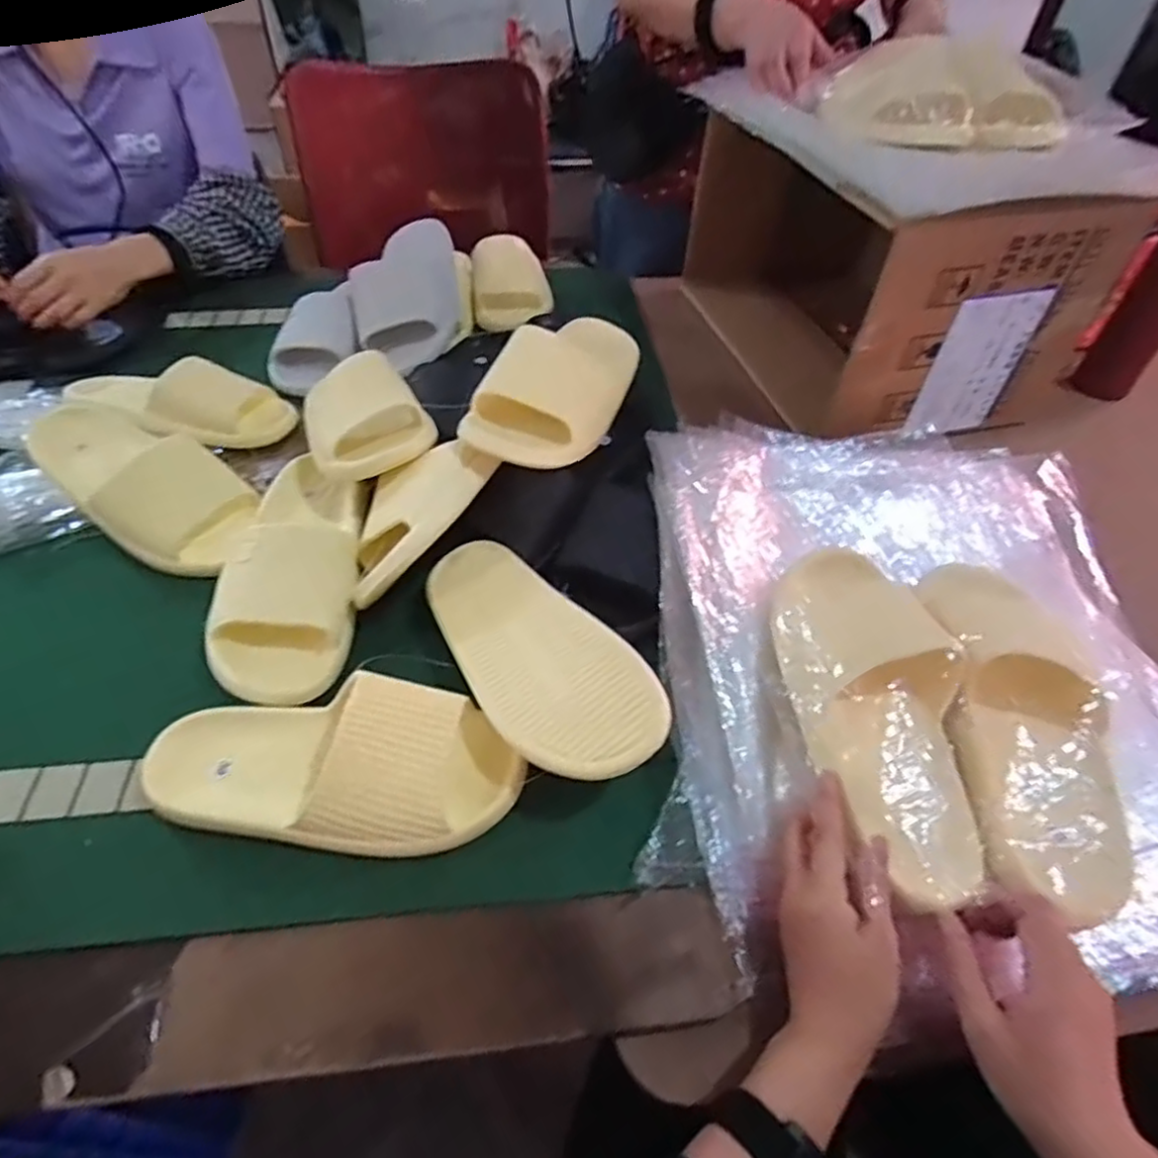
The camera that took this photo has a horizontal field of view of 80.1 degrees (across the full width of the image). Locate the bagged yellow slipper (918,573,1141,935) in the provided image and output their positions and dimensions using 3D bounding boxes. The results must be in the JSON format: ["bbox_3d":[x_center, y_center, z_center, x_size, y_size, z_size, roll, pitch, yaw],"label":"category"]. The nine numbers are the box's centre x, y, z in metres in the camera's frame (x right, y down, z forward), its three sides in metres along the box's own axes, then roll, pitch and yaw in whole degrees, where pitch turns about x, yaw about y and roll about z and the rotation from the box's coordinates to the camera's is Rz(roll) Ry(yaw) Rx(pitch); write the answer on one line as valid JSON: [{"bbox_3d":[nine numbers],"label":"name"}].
[{"bbox_3d":[0.305,0.084,0.463,0.100,0.072,0.236,8,45,3],"label":"bagged yellow slipper"}]

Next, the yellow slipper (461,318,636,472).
[{"bbox_3d":[-0.011,-0.188,0.626,0.103,0.065,0.235,18,49,12],"label":"yellow slipper"}]

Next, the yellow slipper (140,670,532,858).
[{"bbox_3d":[-0.165,0.126,0.461,0.248,0.072,0.101,3,48,-1],"label":"yellow slipper"}]

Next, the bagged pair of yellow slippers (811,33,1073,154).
[{"bbox_3d":[0.354,-0.455,0.645,0.205,0.063,0.120,-9,49,-11],"label":"bagged pair of yellow slippers"}]

